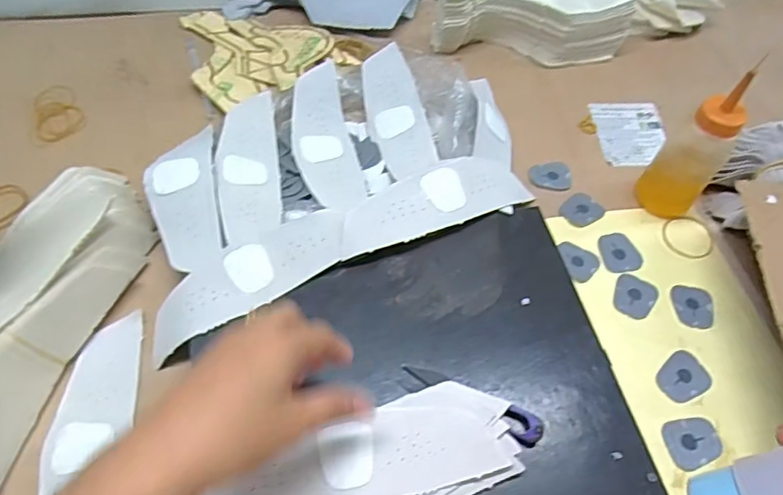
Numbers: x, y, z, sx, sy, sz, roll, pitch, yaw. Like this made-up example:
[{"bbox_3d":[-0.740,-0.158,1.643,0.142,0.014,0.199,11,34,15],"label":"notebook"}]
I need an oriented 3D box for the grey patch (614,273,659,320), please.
[{"bbox_3d":[0.204,0.041,0.464,0.033,0.004,0.037,32,59,16],"label":"grey patch"}]

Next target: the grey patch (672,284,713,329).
[{"bbox_3d":[0.252,0.049,0.461,0.033,0.004,0.038,8,56,1],"label":"grey patch"}]

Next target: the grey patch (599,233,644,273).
[{"bbox_3d":[0.203,0.005,0.490,0.032,0.005,0.040,-6,57,-9],"label":"grey patch"}]

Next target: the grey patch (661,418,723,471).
[{"bbox_3d":[0.217,0.140,0.396,0.037,0.004,0.035,-14,43,2],"label":"grey patch"}]

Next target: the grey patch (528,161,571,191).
[{"bbox_3d":[0.154,-0.070,0.534,0.039,0.006,0.032,7,56,0],"label":"grey patch"}]

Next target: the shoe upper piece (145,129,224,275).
[{"bbox_3d":[-0.177,-0.044,0.468,0.055,0.022,0.137,-9,57,-11],"label":"shoe upper piece"}]

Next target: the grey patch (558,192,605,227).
[{"bbox_3d":[0.178,-0.036,0.514,0.037,0.004,0.033,-35,65,-25],"label":"grey patch"}]

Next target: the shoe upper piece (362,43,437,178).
[{"bbox_3d":[0.004,-0.134,0.538,0.051,0.028,0.157,-12,58,-13],"label":"shoe upper piece"}]

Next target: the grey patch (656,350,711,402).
[{"bbox_3d":[0.224,0.100,0.423,0.039,0.004,0.032,-31,65,-12],"label":"grey patch"}]

